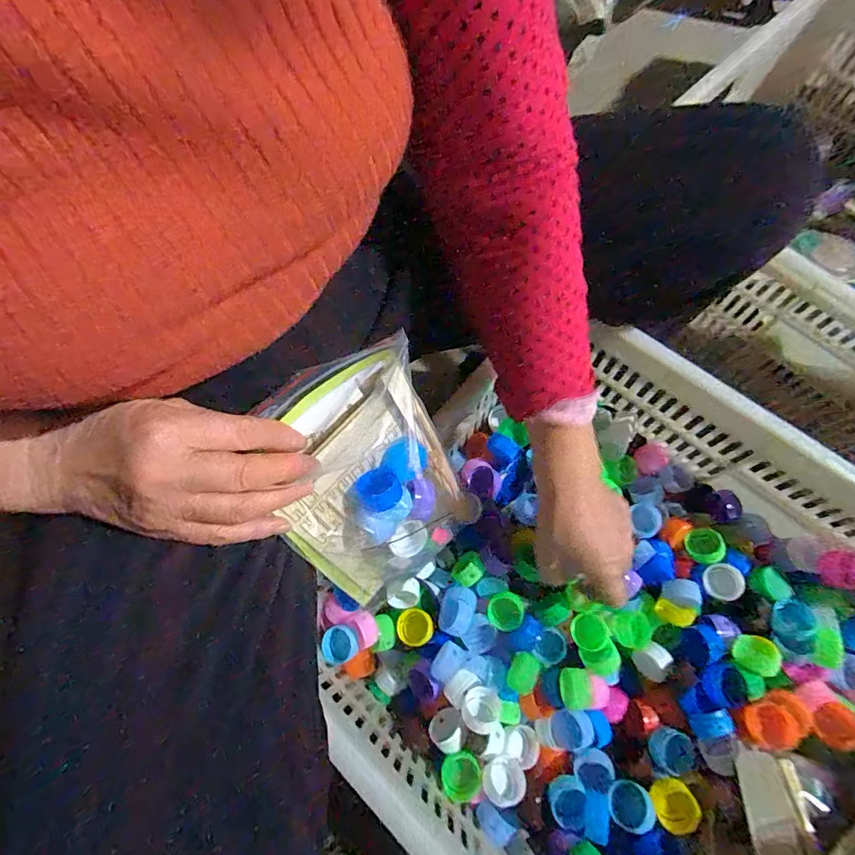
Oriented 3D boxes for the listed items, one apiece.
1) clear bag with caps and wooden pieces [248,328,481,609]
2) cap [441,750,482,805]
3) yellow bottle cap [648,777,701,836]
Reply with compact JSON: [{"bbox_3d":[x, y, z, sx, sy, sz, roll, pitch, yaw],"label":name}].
[{"bbox_3d":[-0.040,0.052,0.352,0.132,0.218,0.039,-30,31,-9],"label":"clear bag with caps and wooden pieces"},{"bbox_3d":[0.028,0.291,0.383,0.033,0.009,0.035,-1,69,2],"label":"cap"},{"bbox_3d":[0.195,0.299,0.363,0.030,0.020,0.029,-1,69,2],"label":"yellow bottle cap"}]

